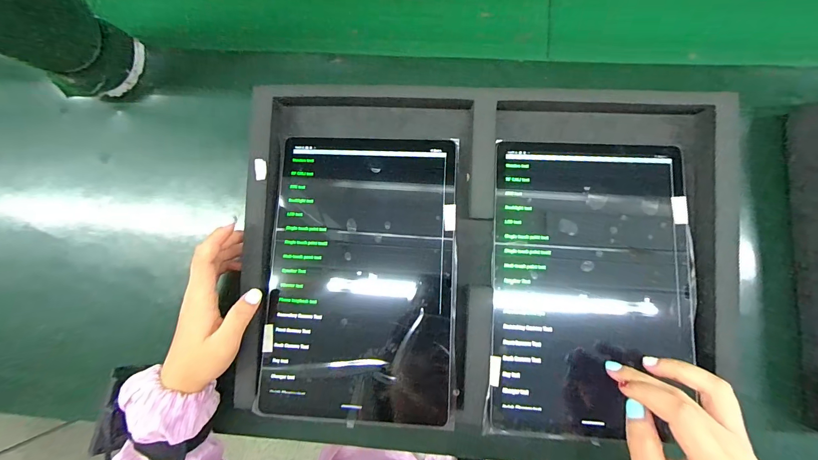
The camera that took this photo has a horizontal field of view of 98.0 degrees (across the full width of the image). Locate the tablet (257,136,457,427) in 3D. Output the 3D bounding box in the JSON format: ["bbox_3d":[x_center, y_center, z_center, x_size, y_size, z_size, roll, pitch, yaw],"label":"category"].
[{"bbox_3d":[-0.042,0.039,0.326,0.165,0.010,0.253,3,83,1],"label":"tablet"}]

